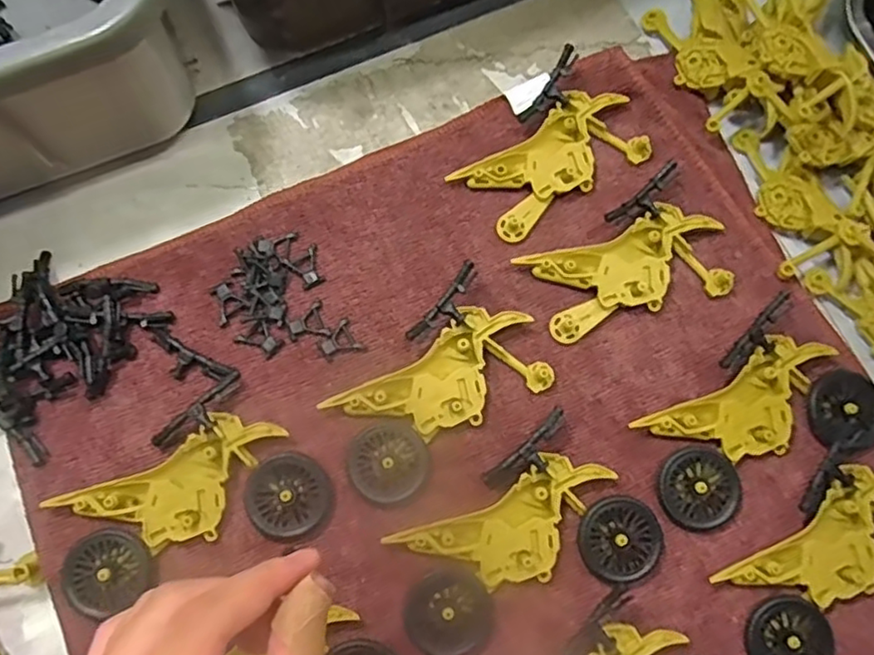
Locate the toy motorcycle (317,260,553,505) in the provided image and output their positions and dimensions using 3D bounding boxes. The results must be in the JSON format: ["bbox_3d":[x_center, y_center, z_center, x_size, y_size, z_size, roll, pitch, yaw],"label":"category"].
[{"bbox_3d":[-0.002,0.029,0.305,0.106,0.016,0.065,-38,79,-10],"label":"toy motorcycle"}]

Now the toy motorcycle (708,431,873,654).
[{"bbox_3d":[0.184,0.101,0.291,0.118,0.013,0.074,-29,78,-9],"label":"toy motorcycle"}]

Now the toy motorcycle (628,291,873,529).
[{"bbox_3d":[0.154,0.048,0.305,0.114,0.015,0.075,-38,79,-11],"label":"toy motorcycle"}]

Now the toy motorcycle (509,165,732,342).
[{"bbox_3d":[0.097,-0.032,0.324,0.098,0.015,0.065,-27,78,-8],"label":"toy motorcycle"}]

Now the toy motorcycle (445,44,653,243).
[{"bbox_3d":[0.059,-0.095,0.337,0.097,0.020,0.064,-37,79,-10],"label":"toy motorcycle"}]

